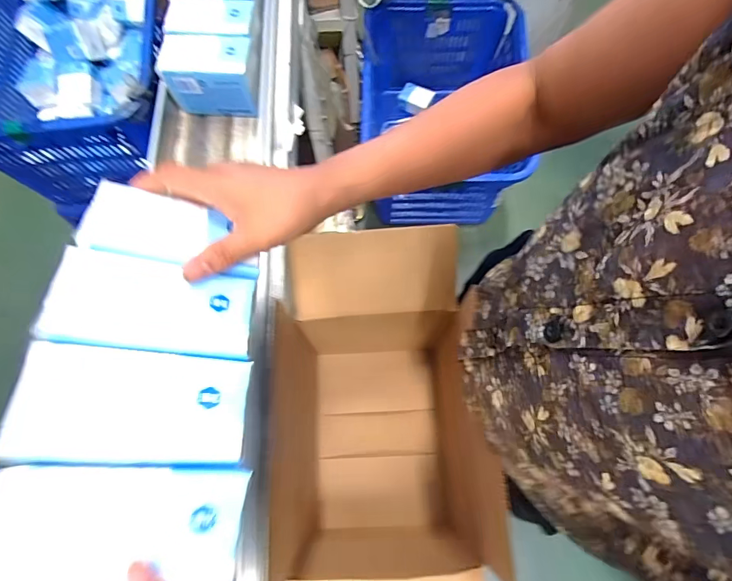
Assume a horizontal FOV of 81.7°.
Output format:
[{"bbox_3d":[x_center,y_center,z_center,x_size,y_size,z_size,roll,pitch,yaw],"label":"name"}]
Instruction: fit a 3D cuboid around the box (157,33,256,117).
[{"bbox_3d":[-0.215,-0.305,0.604,0.126,0.076,0.072,2,72,2],"label":"box"}]

